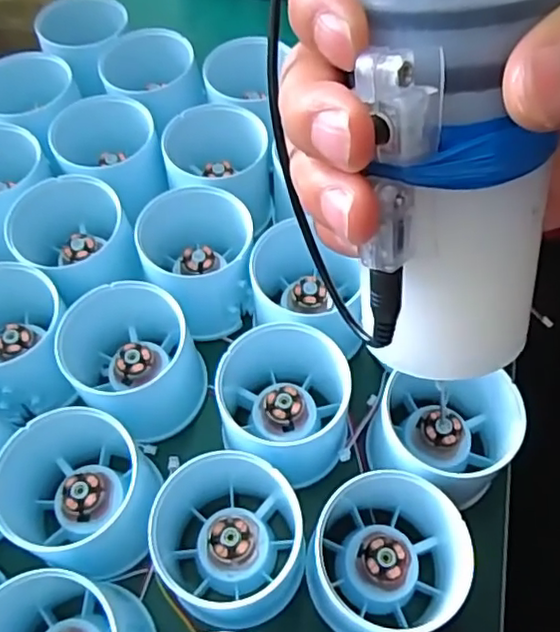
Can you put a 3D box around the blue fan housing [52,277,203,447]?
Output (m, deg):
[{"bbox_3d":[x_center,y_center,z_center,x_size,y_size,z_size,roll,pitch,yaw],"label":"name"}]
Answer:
[{"bbox_3d":[-0.064,0.017,0.267,0.055,0.053,0.051,-1,59,1],"label":"blue fan housing"}]

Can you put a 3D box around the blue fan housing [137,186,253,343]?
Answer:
[{"bbox_3d":[-0.036,-0.024,0.289,0.048,0.048,0.052,-8,59,-3],"label":"blue fan housing"}]

